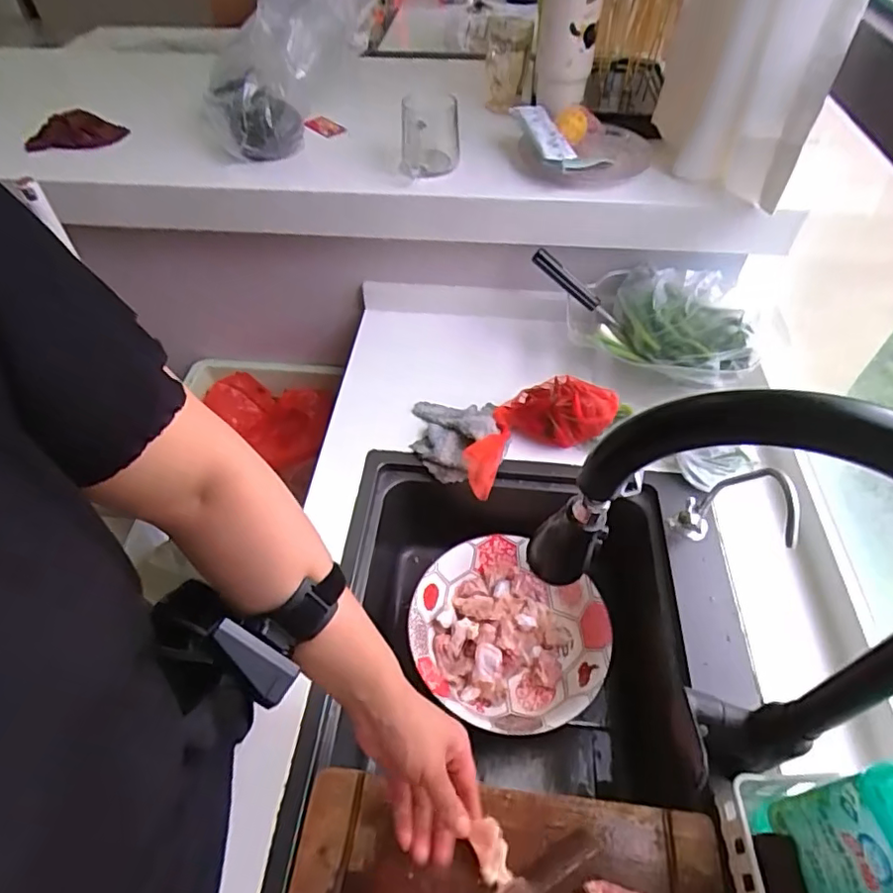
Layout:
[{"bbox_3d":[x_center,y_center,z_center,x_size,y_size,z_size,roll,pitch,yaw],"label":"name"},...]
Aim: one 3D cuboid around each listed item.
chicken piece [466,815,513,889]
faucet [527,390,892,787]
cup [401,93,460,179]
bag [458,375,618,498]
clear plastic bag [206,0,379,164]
[{"bbox_3d":[0.038,0.345,0.476,0.028,0.034,0.047,-16,49,-9],"label":"chicken piece"},{"bbox_3d":[0.174,0.116,0.378,0.236,0.379,0.043,21,53,17],"label":"faucet"},{"bbox_3d":[-0.024,-0.430,0.772,0.080,0.084,0.090,-2,50,-1],"label":"cup"},{"bbox_3d":[0.093,-0.029,0.744,0.195,0.091,0.115,-26,55,-20],"label":"bag"},{"bbox_3d":[-0.234,-0.563,0.788,0.252,0.216,0.188,-18,53,-14],"label":"clear plastic bag"}]

